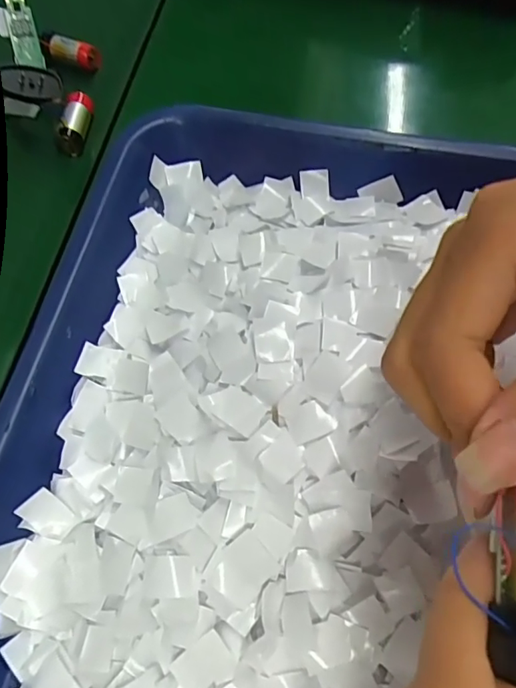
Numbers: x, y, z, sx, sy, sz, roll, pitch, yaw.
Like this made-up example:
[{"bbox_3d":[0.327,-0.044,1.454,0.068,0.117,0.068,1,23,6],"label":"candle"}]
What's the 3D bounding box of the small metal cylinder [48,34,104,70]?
[{"bbox_3d":[-0.118,-0.189,0.326,0.033,0.014,0.012,11,69,-13],"label":"small metal cylinder"}]

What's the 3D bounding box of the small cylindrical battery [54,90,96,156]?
[{"bbox_3d":[-0.111,-0.134,0.307,0.015,0.016,0.035,9,68,3],"label":"small cylindrical battery"}]

